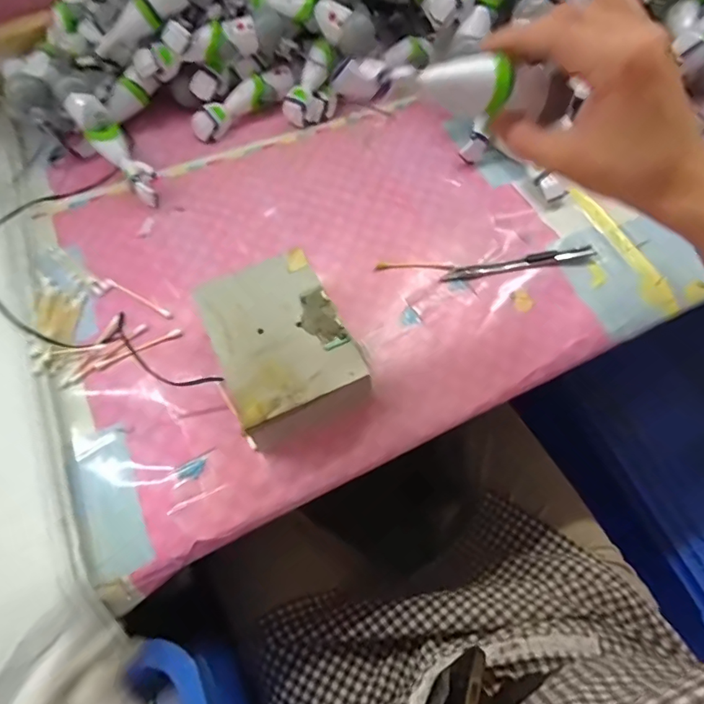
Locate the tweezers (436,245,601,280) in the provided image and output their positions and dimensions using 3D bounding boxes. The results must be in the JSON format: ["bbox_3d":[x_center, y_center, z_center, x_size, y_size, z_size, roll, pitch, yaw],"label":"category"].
[{"bbox_3d":[0.150,-0.080,0.428,0.136,0.007,0.015,-8,64,-3],"label":"tweezers"}]

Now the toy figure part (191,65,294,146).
[{"bbox_3d":[-0.113,-0.264,0.511,0.118,0.032,0.026,-37,68,-15],"label":"toy figure part"}]

